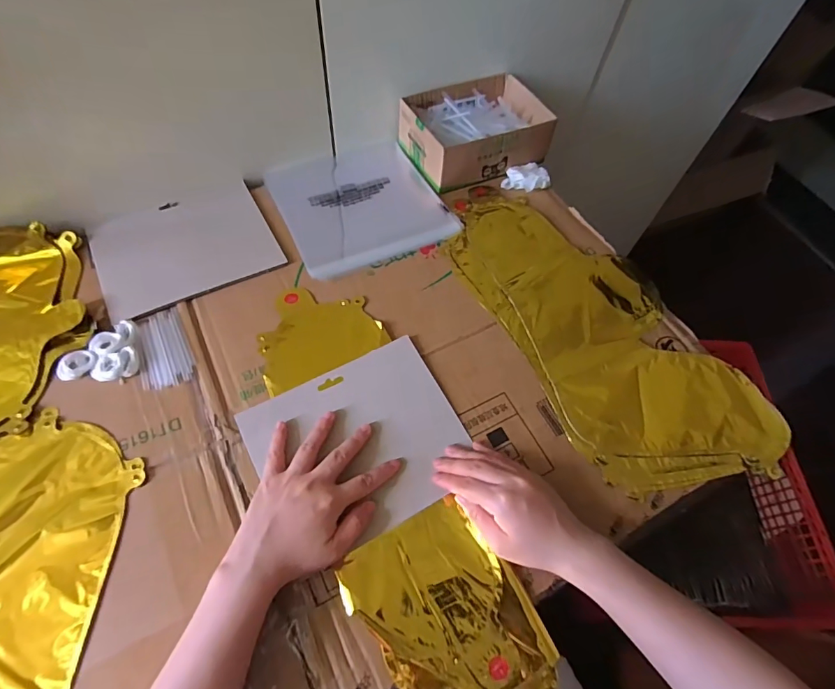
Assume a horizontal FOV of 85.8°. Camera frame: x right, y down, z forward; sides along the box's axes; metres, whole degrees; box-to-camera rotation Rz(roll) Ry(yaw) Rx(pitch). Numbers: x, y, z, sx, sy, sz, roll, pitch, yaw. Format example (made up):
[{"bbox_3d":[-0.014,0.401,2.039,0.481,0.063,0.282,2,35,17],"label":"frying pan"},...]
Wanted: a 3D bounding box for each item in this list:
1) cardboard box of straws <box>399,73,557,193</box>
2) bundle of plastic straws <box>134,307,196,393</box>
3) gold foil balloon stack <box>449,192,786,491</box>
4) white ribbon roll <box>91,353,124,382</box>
[{"bbox_3d":[0.080,-0.311,0.645,0.187,0.062,0.148,-21,64,-15],"label":"cardboard box of straws"},{"bbox_3d":[-0.263,0.003,0.469,0.049,0.006,0.094,-16,63,-13],"label":"bundle of plastic straws"},{"bbox_3d":[0.203,-0.038,0.517,0.211,0.020,0.424,-21,64,-16],"label":"gold foil balloon stack"},{"bbox_3d":[-0.305,0.023,0.444,0.027,0.006,0.028,2,60,-3],"label":"white ribbon roll"}]

